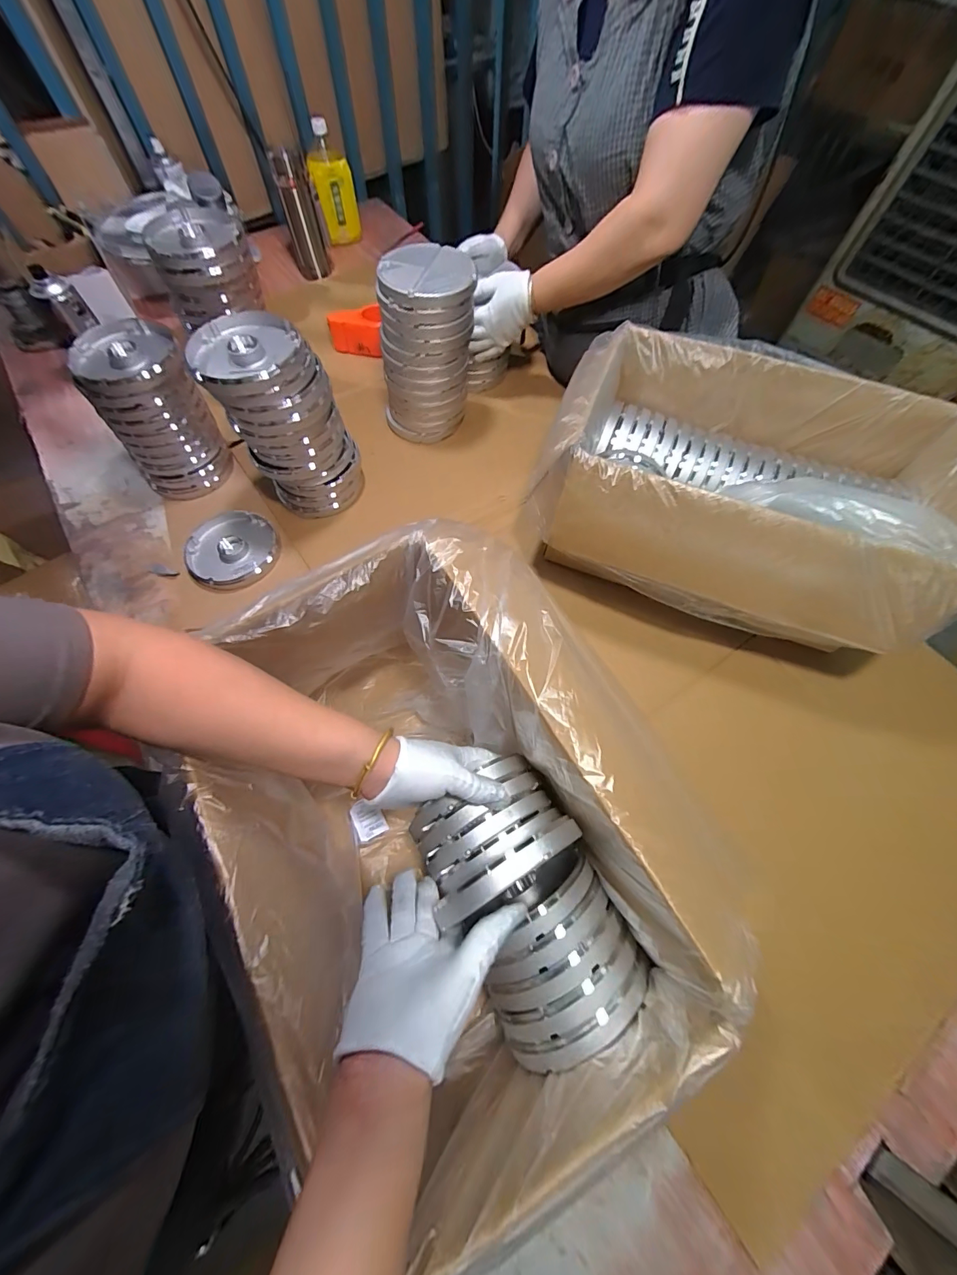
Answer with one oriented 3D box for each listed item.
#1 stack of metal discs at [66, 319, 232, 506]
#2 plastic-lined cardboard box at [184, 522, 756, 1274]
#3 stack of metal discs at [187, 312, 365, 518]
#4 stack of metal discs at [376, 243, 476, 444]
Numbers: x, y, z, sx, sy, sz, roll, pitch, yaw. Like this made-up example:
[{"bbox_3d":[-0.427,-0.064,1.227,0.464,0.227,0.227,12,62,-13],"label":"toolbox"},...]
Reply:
[{"bbox_3d":[-0.496,-0.346,0.658,0.145,0.194,0.143,-22,68,-11],"label":"stack of metal discs"},{"bbox_3d":[-0.036,0.151,0.413,0.329,0.220,0.475,-24,68,-11],"label":"plastic-lined cardboard box"},{"bbox_3d":[-0.274,-0.309,0.613,0.150,0.223,0.140,-22,68,-11],"label":"stack of metal discs"},{"bbox_3d":[-0.087,-0.466,0.684,0.149,0.225,0.131,5,66,2],"label":"stack of metal discs"}]

